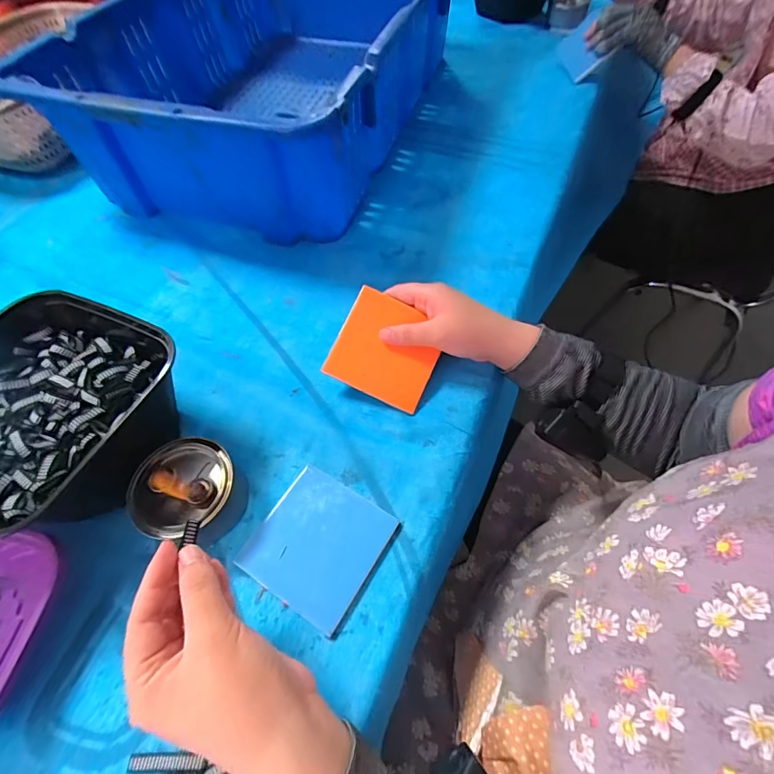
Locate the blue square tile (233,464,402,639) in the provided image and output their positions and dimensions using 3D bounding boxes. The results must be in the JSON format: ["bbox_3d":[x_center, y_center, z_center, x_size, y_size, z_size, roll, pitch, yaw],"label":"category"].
[{"bbox_3d":[-0.057,0.129,0.344,0.101,0.007,0.101,27,64,19],"label":"blue square tile"}]

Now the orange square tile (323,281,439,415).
[{"bbox_3d":[0.000,-0.039,0.415,0.100,0.008,0.100,25,79,1],"label":"orange square tile"}]

